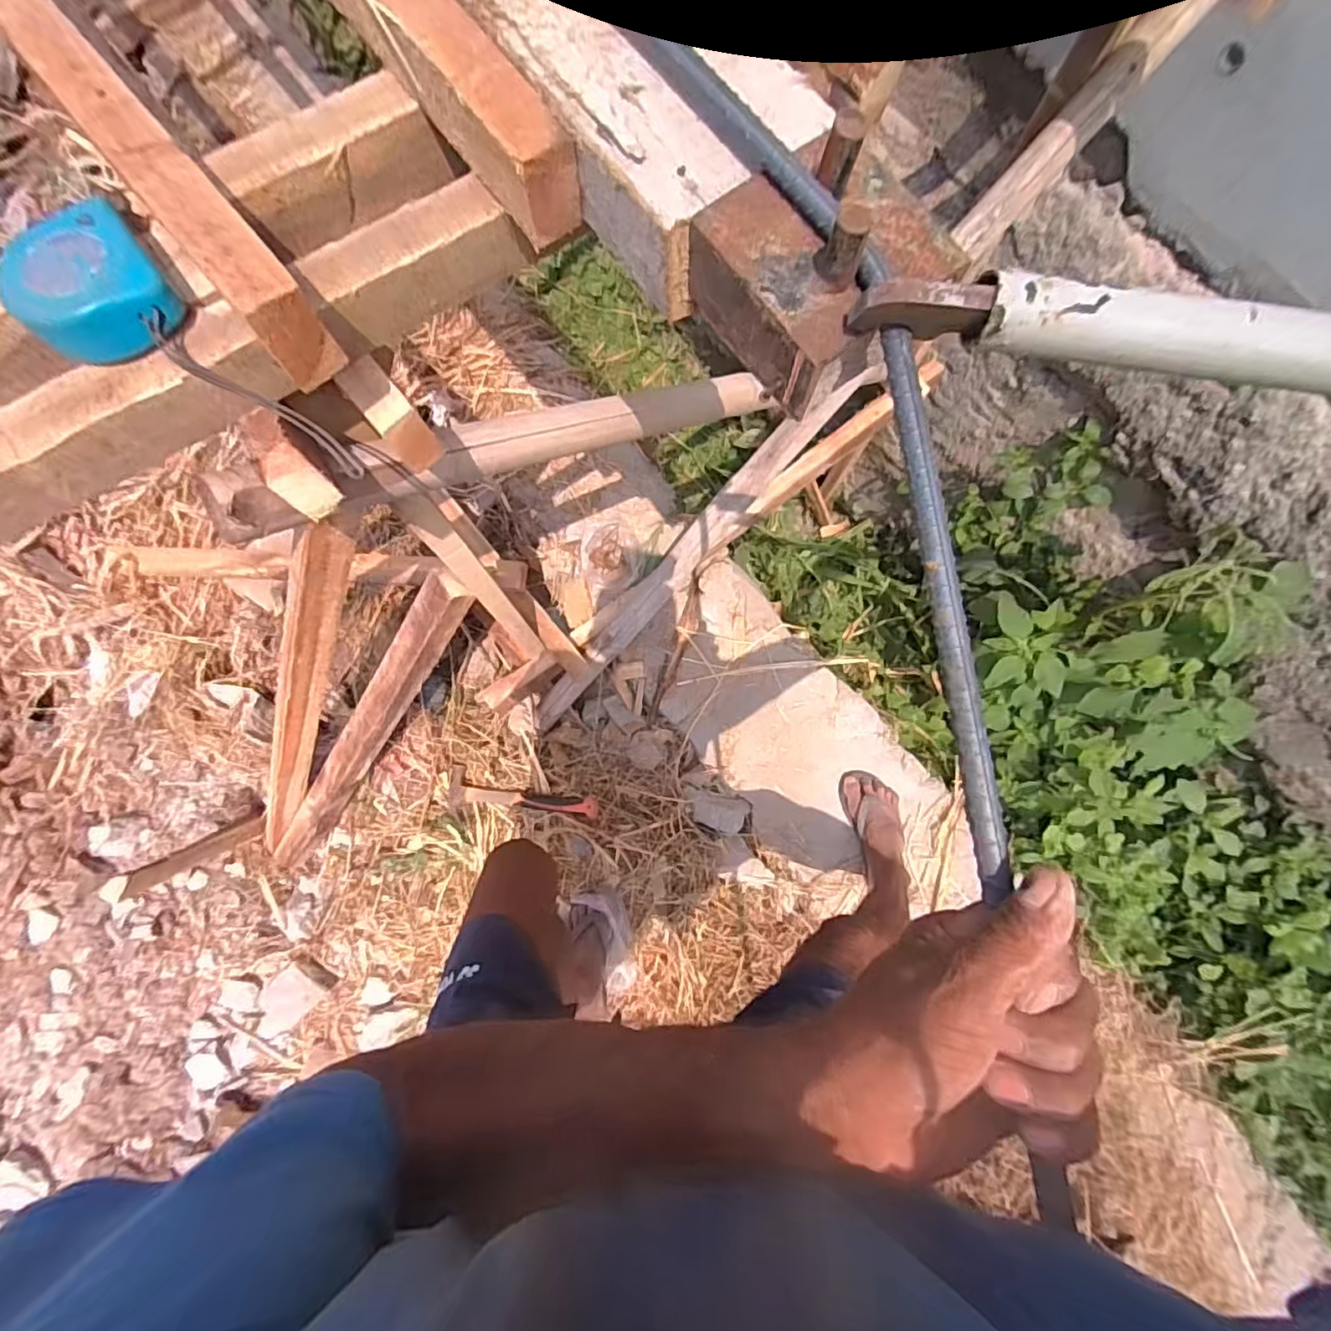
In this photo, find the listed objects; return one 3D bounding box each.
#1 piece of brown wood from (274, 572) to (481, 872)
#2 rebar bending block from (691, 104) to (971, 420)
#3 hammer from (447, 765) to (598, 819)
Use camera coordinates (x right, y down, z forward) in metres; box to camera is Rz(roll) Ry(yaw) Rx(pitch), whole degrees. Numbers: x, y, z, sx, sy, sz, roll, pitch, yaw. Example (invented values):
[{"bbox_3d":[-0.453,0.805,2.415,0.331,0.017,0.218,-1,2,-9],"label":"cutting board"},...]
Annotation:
[{"bbox_3d":[-0.575,0.157,1.101,0.080,0.055,0.918,50,122,8],"label":"piece of brown wood"},{"bbox_3d":[0.079,-0.208,0.301,0.107,0.079,0.108,-43,83,-7],"label":"rebar bending block"},{"bbox_3d":[-0.296,0.270,1.227,0.332,0.030,0.089,3,81,16],"label":"hammer"}]

